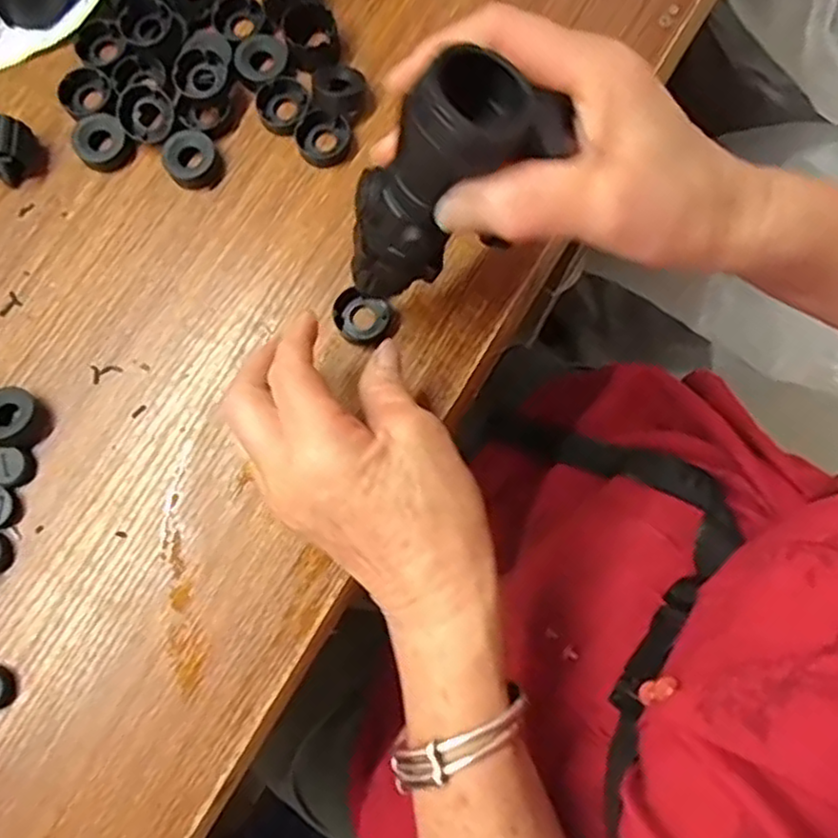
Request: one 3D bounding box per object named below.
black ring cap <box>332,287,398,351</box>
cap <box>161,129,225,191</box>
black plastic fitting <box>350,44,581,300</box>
[{"bbox_3d":[-0.029,-0.054,0.376,0.033,0.010,0.028,17,79,4],"label":"black ring cap"},{"bbox_3d":[-0.127,-0.145,0.394,0.029,0.012,0.029,0,78,1],"label":"cap"},{"bbox_3d":[0.006,-0.086,0.283,0.053,0.111,0.041,-23,77,-36],"label":"black plastic fitting"}]

